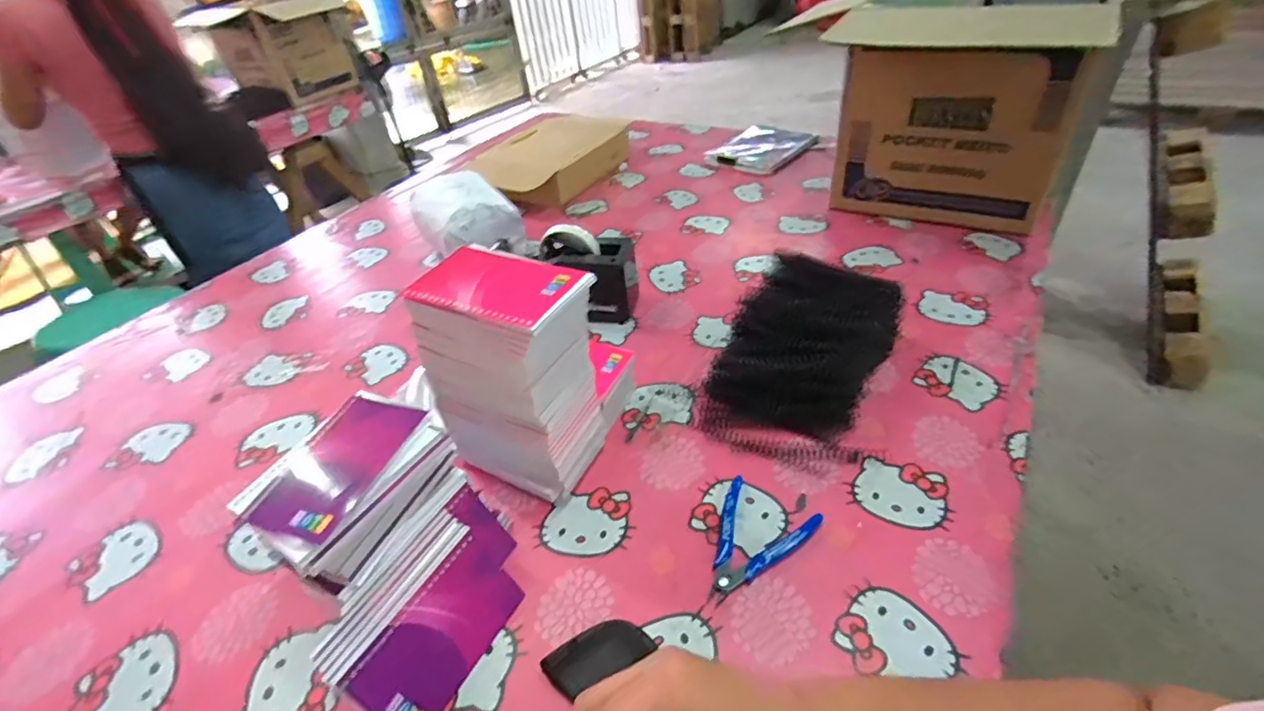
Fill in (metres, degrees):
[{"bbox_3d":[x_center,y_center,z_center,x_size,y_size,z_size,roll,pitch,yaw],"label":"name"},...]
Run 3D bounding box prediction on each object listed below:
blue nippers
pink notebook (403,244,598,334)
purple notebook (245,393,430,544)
[{"bbox_3d":[0.104,0.163,0.485,0.082,0.015,0.113,19,45,28],"label":"blue nippers"},{"bbox_3d":[-0.110,-0.057,0.456,0.132,0.013,0.085,17,45,27],"label":"pink notebook"},{"bbox_3d":[-0.227,0.083,0.440,0.073,0.008,0.132,6,41,15],"label":"purple notebook"}]

